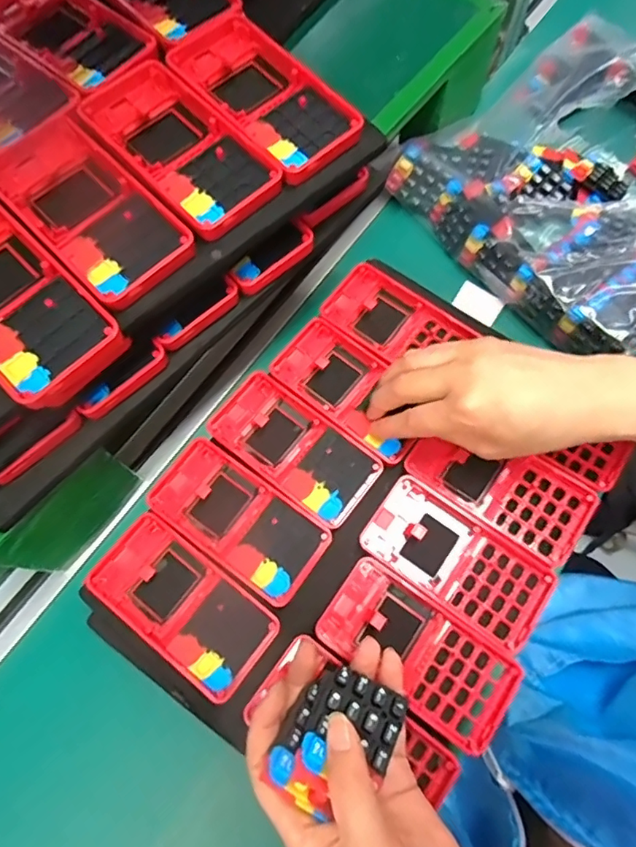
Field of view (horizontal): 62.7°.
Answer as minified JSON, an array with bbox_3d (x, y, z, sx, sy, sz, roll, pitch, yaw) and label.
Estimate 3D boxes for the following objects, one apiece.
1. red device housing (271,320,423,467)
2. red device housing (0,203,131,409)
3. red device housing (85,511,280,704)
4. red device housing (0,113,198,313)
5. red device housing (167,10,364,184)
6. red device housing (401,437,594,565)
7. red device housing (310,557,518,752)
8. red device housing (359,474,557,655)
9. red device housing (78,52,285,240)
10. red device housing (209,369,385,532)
[{"bbox_3d":[0.026,-0.026,0.395,0.121,0.023,0.062,40,75,15],"label":"red device housing"},{"bbox_3d":[-0.166,-0.068,0.280,0.128,0.024,0.061,42,76,16],"label":"red device housing"},{"bbox_3d":[-0.088,0.118,0.343,0.121,0.017,0.060,36,74,14],"label":"red device housing"},{"bbox_3d":[-0.130,-0.121,0.294,0.062,0.016,0.123,-43,73,-14],"label":"red device housing"},{"bbox_3d":[-0.034,-0.204,0.326,0.064,0.021,0.130,-40,73,-13],"label":"red device housing"},{"bbox_3d":[0.127,0.042,0.367,0.120,0.013,0.062,34,73,14],"label":"red device housing"},{"bbox_3d":[0.064,0.143,0.331,0.122,0.011,0.063,34,73,14],"label":"red device housing"},{"bbox_3d":[0.093,0.090,0.350,0.121,0.012,0.059,35,73,14],"label":"red device housing"},{"bbox_3d":[-0.083,-0.164,0.312,0.062,0.019,0.124,-42,73,-13],"label":"red device housing"},{"bbox_3d":[-0.019,0.017,0.381,0.126,0.016,0.062,37,74,15],"label":"red device housing"}]

